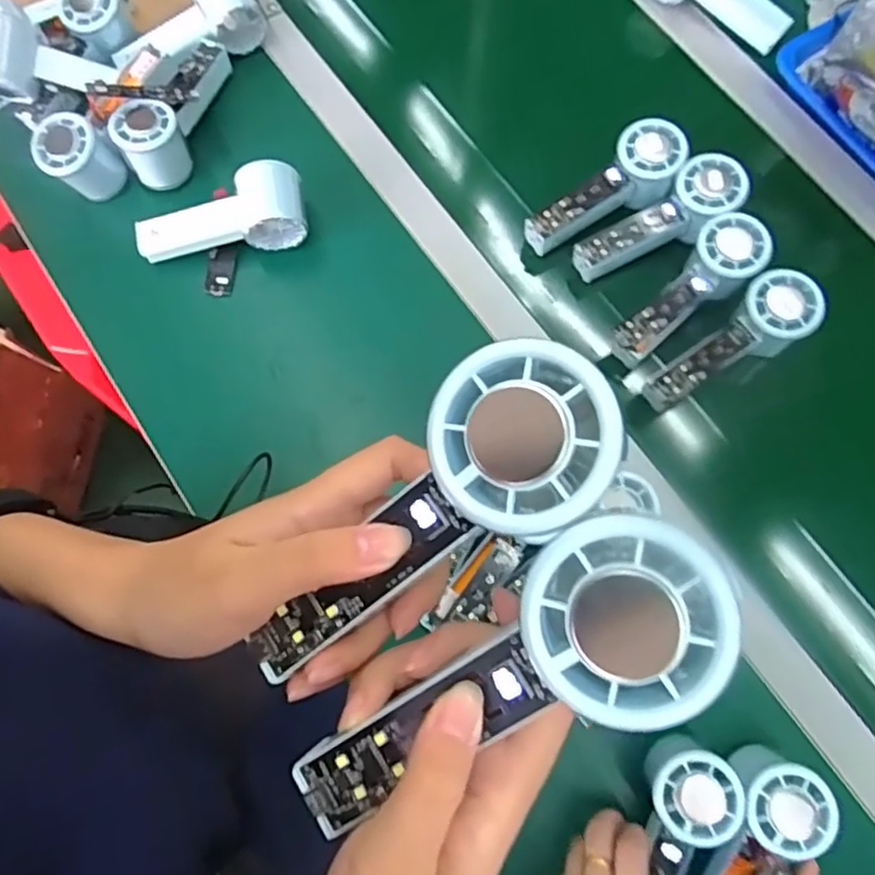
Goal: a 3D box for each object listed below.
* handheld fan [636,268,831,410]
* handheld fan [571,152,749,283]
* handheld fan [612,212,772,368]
[{"bbox_3d":[0.245,-0.074,0.550,0.153,0.052,0.055,-37,77,-8],"label":"handheld fan"},{"bbox_3d":[0.197,-0.190,0.589,0.158,0.039,0.052,-30,76,8],"label":"handheld fan"},{"bbox_3d":[0.214,-0.123,0.564,0.149,0.051,0.050,-42,78,-9],"label":"handheld fan"}]

